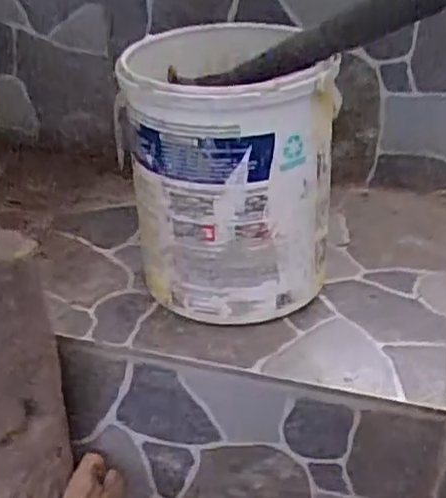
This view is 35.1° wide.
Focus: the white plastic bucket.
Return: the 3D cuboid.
[{"bbox_3d":[0.002,-0.075,0.606,0.164,0.194,0.187,-3,32,-5],"label":"white plastic bucket"}]

